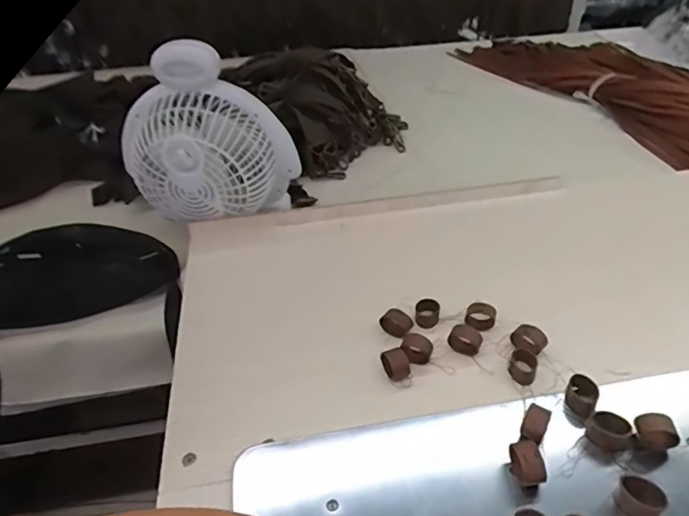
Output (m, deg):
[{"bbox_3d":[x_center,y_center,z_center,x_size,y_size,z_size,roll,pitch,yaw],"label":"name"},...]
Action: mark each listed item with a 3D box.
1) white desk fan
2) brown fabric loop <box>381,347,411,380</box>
[{"bbox_3d":[-0.195,-0.169,0.742,0.215,0.237,0.165,-26,42,-29],"label":"white desk fan"},{"bbox_3d":[0.051,0.106,0.508,0.026,0.026,0.026,-14,37,-14],"label":"brown fabric loop"}]

